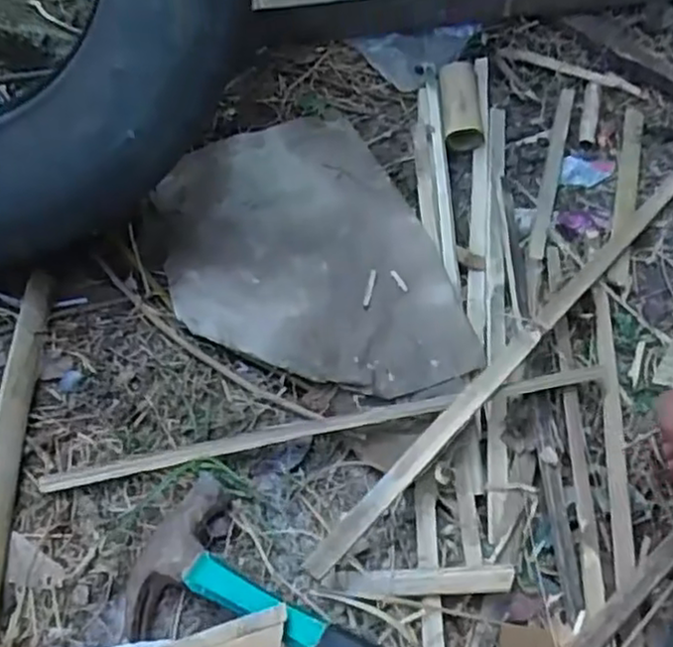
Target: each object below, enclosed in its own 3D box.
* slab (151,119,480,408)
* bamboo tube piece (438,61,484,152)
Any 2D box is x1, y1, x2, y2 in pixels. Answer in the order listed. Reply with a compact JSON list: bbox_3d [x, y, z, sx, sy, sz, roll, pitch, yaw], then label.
[{"bbox_3d":[-0.038,-0.079,0.727,0.260,0.030,0.366,-12,59,-15],"label":"slab"},{"bbox_3d":[0.148,-0.261,0.820,0.048,0.033,0.116,0,70,-5],"label":"bamboo tube piece"}]

